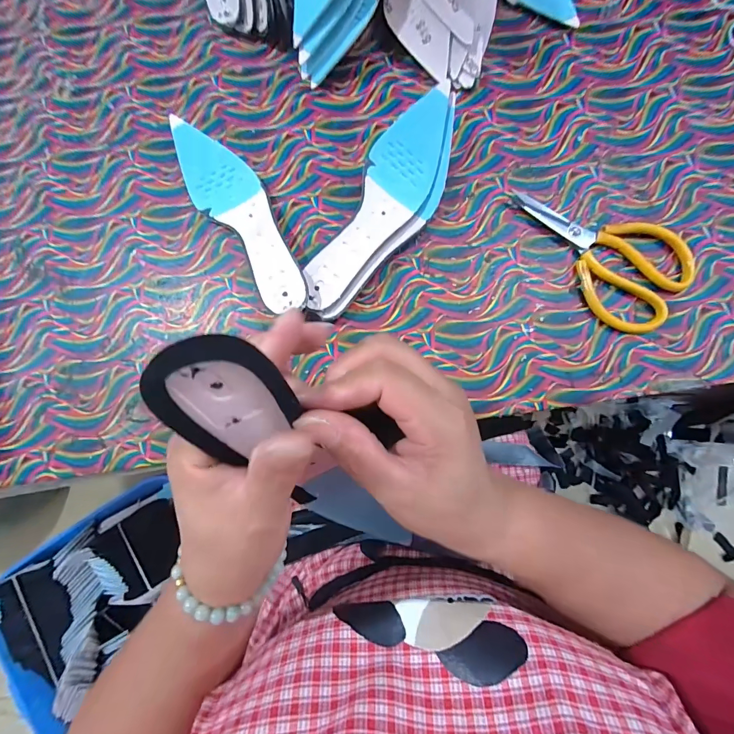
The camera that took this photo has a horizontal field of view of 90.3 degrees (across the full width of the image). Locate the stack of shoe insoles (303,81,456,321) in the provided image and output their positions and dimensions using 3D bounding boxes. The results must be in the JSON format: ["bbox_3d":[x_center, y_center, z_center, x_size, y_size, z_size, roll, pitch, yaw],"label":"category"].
[{"bbox_3d":[0.018,-0.154,0.365,0.080,0.053,0.235,26,85,5],"label":"stack of shoe insoles"}]

